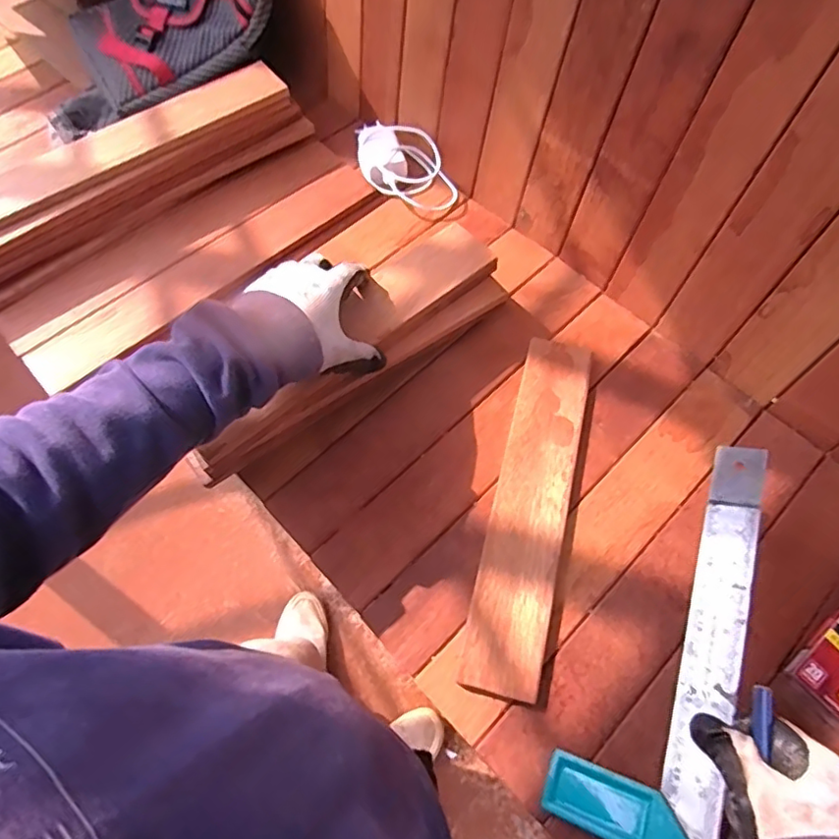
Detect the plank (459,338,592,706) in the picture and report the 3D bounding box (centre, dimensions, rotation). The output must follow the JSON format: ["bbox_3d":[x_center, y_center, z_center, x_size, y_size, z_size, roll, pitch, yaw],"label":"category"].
[{"bbox_3d":[0.105,0.072,0.523,0.068,0.018,0.333,14,65,7],"label":"plank"}]

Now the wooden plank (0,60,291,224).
[{"bbox_3d":[-0.349,-0.292,0.624,0.425,0.017,0.071,-33,68,-14],"label":"wooden plank"}]

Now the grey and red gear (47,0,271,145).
[{"bbox_3d":[-0.302,-0.484,0.687,0.379,0.099,0.159,-34,66,12],"label":"grey and red gear"}]

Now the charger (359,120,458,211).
[{"bbox_3d":[-0.026,-0.317,0.706,0.086,0.036,0.164,-39,70,-17],"label":"charger"}]

